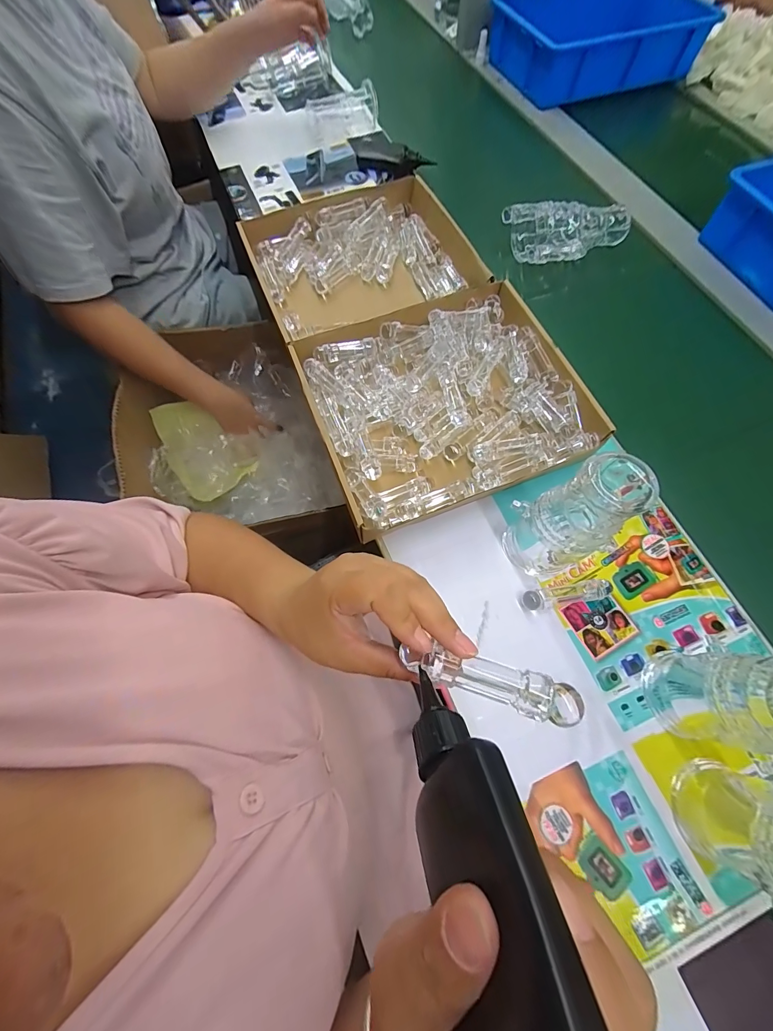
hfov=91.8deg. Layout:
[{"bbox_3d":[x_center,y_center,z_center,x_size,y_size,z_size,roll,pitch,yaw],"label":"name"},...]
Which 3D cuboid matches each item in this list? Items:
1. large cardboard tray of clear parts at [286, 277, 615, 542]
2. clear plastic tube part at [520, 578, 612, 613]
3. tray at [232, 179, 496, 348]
[{"bbox_3d":[0.074,-0.145,0.477,0.319,0.056,0.275,-22,70,-6],"label":"large cardboard tray of clear parts"},{"bbox_3d":[0.193,0.086,0.406,0.092,0.023,0.023,-10,69,-1],"label":"clear plastic tube part"},{"bbox_3d":[-0.029,-0.378,0.576,0.318,0.067,0.267,-22,71,-8],"label":"tray"}]

